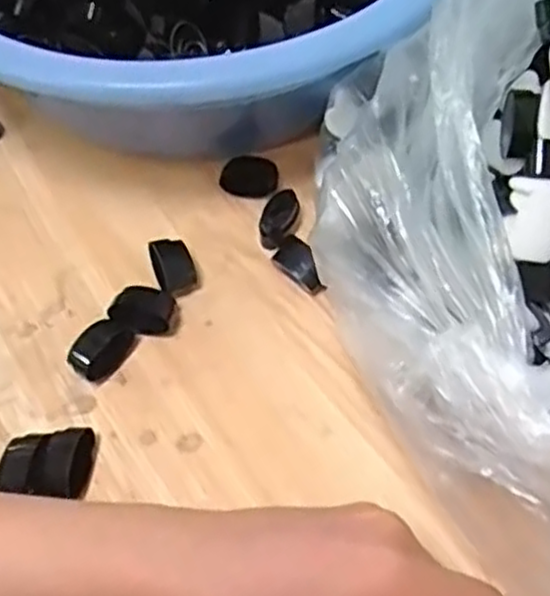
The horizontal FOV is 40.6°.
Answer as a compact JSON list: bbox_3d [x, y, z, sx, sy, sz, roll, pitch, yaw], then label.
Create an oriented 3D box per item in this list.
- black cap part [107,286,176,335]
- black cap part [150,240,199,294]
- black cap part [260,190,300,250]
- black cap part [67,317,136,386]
[{"bbox_3d":[-0.070,0.007,0.395,0.033,0.015,0.023,-3,58,0],"label":"black cap part"},{"bbox_3d":[-0.056,-0.018,0.408,0.021,0.013,0.030,-19,60,-10],"label":"black cap part"},{"bbox_3d":[0.003,-0.045,0.424,0.019,0.010,0.035,11,59,8],"label":"black cap part"},{"bbox_3d":[-0.090,0.027,0.387,0.020,0.016,0.034,30,64,19],"label":"black cap part"}]

